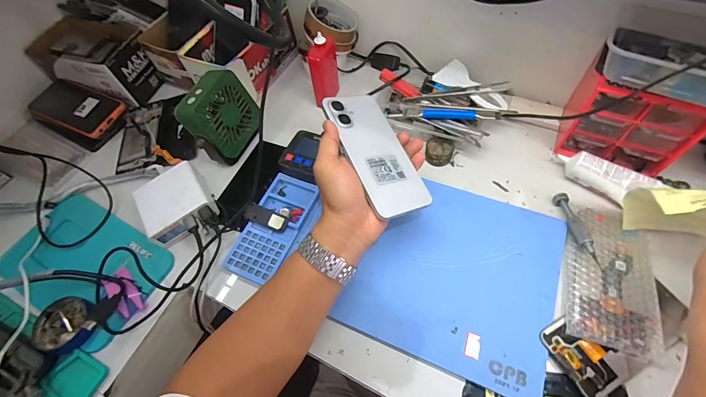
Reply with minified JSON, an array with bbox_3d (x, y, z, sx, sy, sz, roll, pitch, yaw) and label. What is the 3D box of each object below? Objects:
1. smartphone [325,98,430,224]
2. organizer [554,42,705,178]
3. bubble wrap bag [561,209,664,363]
[{"bbox_3d":[0.026,-0.055,0.382,0.075,0.006,0.159,-14,68,-30],"label":"smartphone"},{"bbox_3d":[0.357,-0.110,0.427,0.132,0.116,0.094,26,66,19],"label":"organizer"},{"bbox_3d":[0.295,0.083,0.378,0.092,0.013,0.170,15,63,14],"label":"bubble wrap bag"}]

